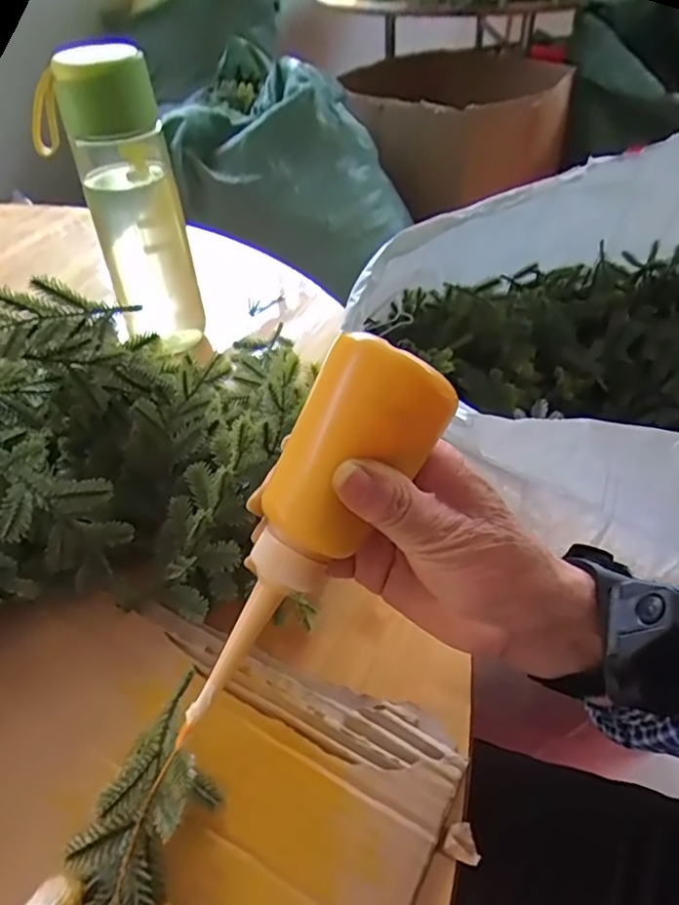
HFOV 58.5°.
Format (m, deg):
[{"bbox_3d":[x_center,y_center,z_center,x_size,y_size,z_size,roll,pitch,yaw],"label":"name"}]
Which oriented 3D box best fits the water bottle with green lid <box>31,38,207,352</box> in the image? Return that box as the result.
[{"bbox_3d":[-0.166,-0.185,0.484,0.074,0.225,0.072,28,52,29],"label":"water bottle with green lid"}]

